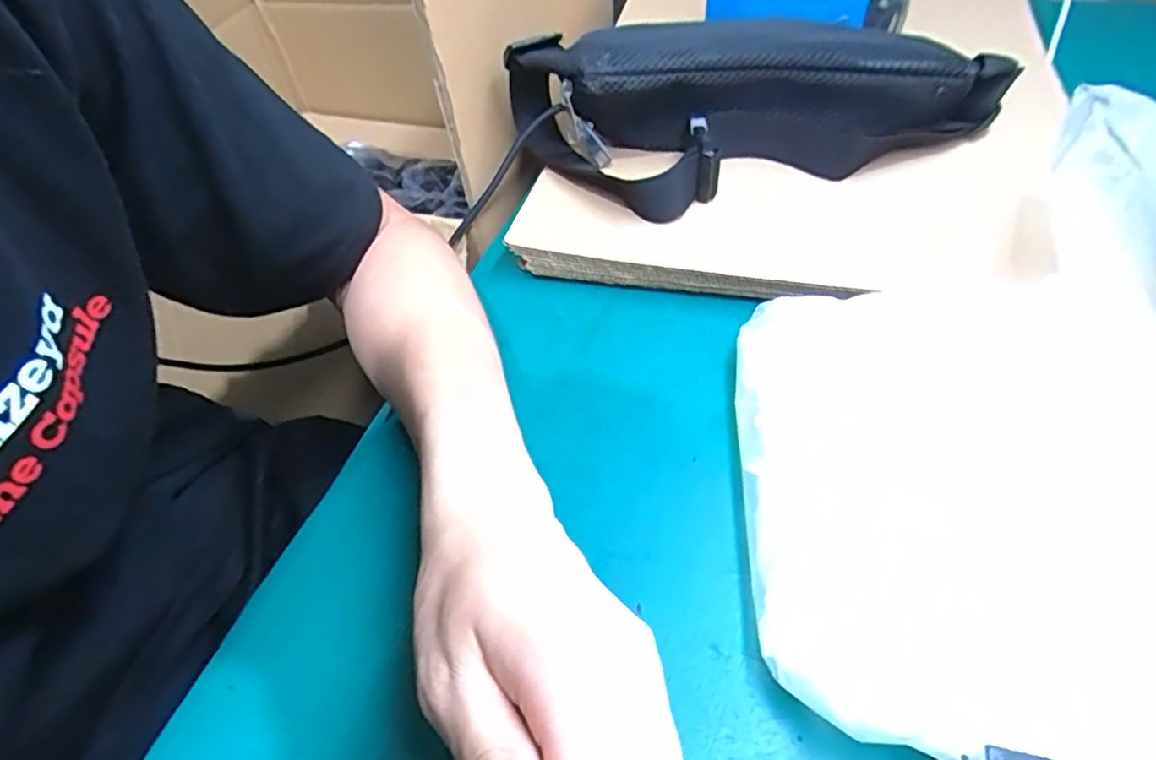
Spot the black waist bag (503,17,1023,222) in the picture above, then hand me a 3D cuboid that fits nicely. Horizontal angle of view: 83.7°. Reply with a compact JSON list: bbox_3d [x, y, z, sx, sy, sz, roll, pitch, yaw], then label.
[{"bbox_3d":[0.129,-0.187,0.460,0.330,0.111,0.118,-11,50,-5],"label":"black waist bag"}]

